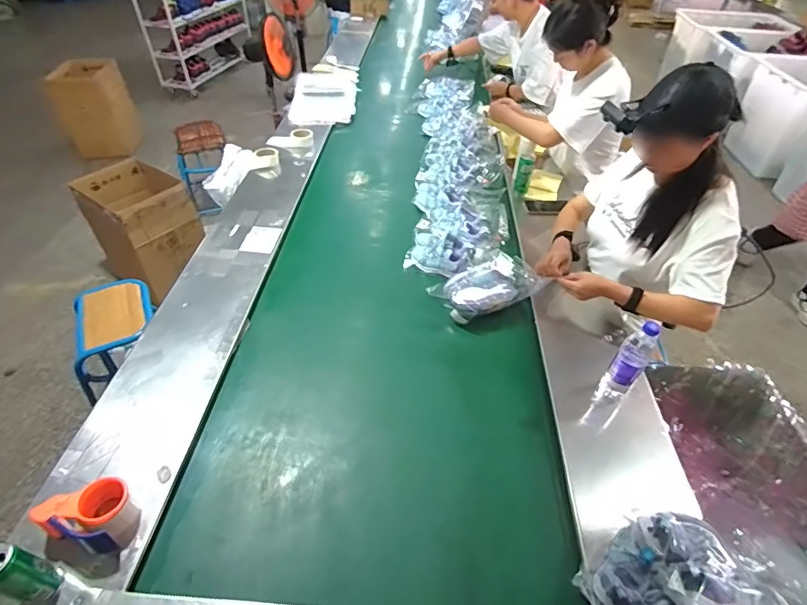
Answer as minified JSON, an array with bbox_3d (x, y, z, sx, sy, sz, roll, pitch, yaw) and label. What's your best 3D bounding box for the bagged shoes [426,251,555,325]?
[{"bbox_3d":[0.261,-0.055,1.304,0.327,0.110,0.200,-16,49,-19],"label":"bagged shoes"}]

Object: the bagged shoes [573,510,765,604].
[{"bbox_3d":[0.431,0.444,0.721,0.223,0.143,0.186,-18,50,-20],"label":"bagged shoes"}]

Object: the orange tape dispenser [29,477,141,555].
[{"bbox_3d":[-0.551,0.375,0.790,0.140,0.074,0.113,18,47,13],"label":"orange tape dispenser"}]

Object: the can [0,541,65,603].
[{"bbox_3d":[-0.590,0.416,0.679,0.049,0.149,0.053,2,46,-2],"label":"can"}]

